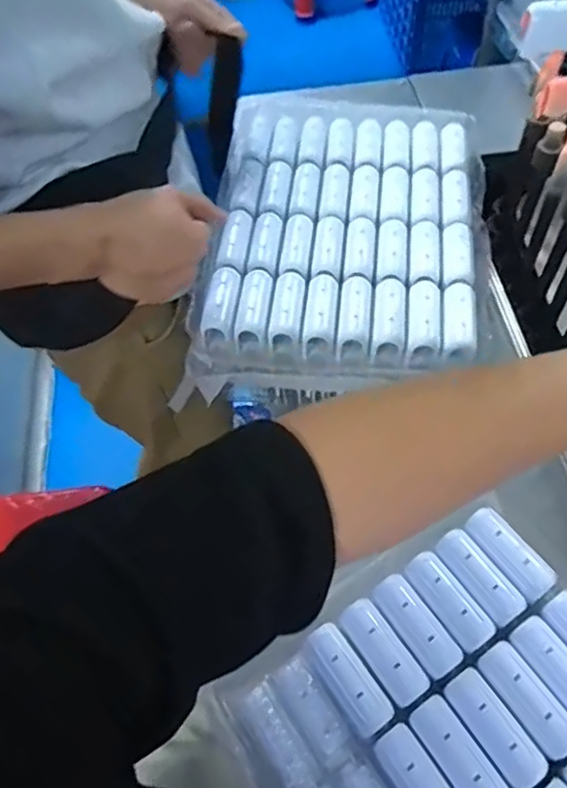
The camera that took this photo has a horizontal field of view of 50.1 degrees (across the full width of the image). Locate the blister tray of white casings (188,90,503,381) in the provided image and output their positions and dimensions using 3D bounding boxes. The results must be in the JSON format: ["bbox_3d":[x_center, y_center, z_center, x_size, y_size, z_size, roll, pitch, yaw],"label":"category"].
[{"bbox_3d":[0.068,-0.191,0.651,0.277,0.040,0.400,3,58,5],"label":"blister tray of white casings"}]

